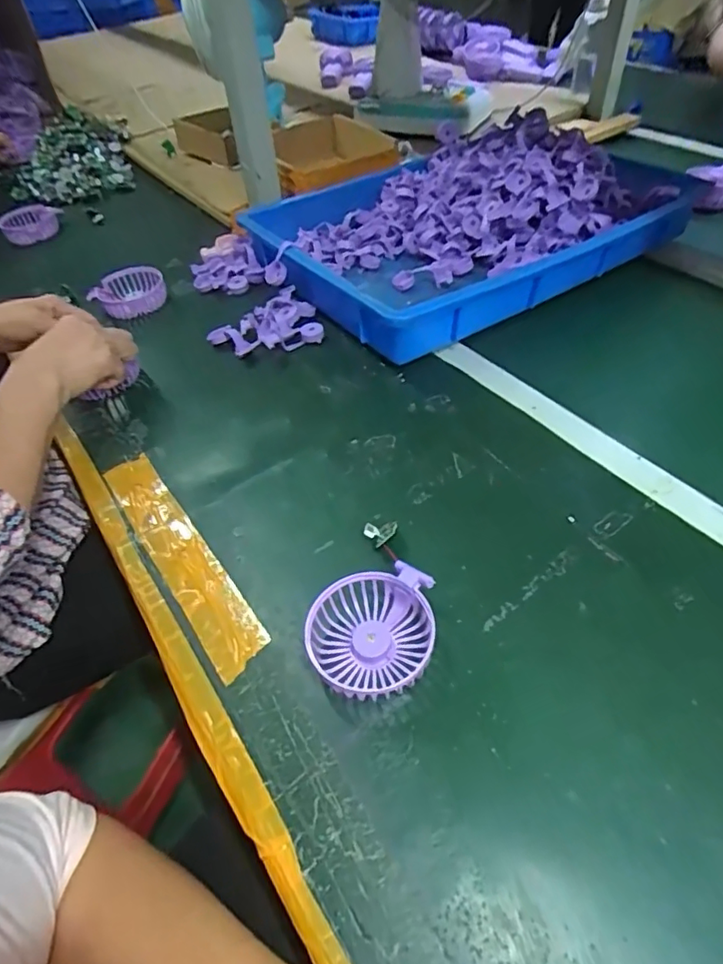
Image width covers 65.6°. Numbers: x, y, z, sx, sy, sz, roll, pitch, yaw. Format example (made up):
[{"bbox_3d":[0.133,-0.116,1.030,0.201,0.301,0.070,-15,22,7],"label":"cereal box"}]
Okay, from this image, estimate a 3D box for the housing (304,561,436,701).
[{"bbox_3d":[0.007,0.108,0.411,0.089,0.034,0.086,-8,48,0],"label":"housing"}]

